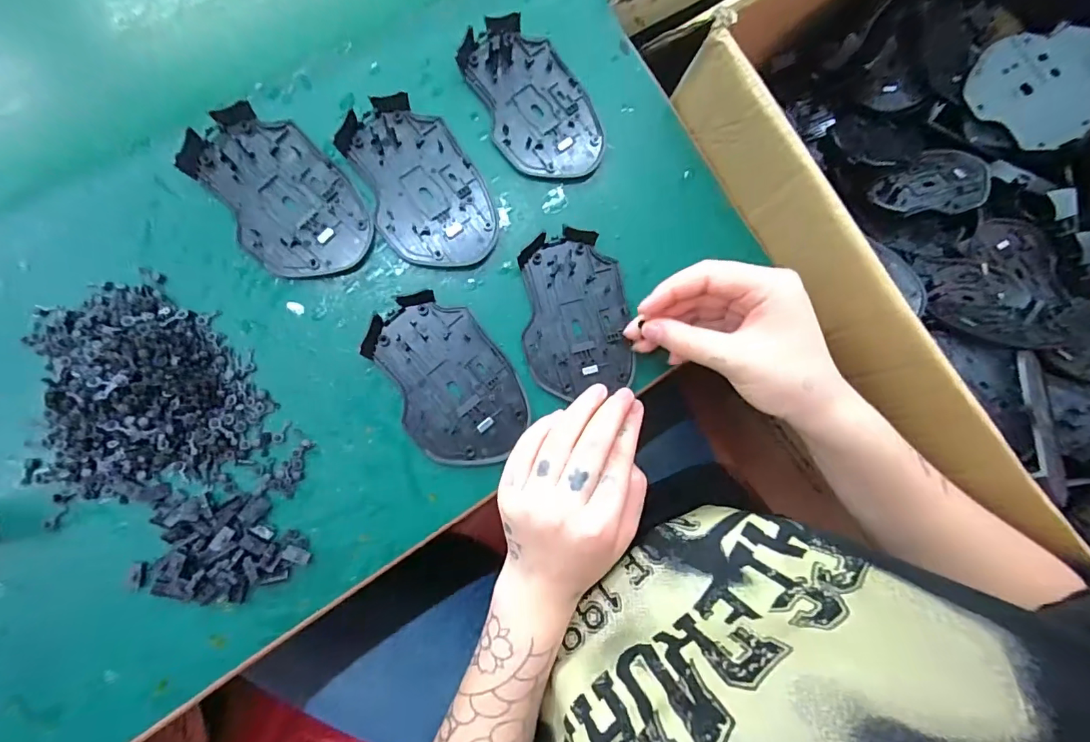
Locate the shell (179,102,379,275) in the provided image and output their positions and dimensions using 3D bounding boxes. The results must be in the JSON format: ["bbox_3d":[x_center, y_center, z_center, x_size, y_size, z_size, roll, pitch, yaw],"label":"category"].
[{"bbox_3d":[-0.162,-0.108,0.288,0.070,0.010,0.112,-42,91,-9],"label":"shell"}]

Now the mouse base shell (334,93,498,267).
[{"bbox_3d":[-0.079,-0.120,0.300,0.070,0.011,0.111,-27,89,-9],"label":"mouse base shell"}]

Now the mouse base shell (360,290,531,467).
[{"bbox_3d":[-0.060,0.007,0.294,0.072,0.010,0.110,-37,91,-9],"label":"mouse base shell"}]

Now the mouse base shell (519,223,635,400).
[{"bbox_3d":[0.021,-0.038,0.310,0.069,0.010,0.105,-6,86,-8],"label":"mouse base shell"}]

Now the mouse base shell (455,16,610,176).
[{"bbox_3d":[-0.008,-0.185,0.319,0.070,0.010,0.113,-30,90,-9],"label":"mouse base shell"}]

